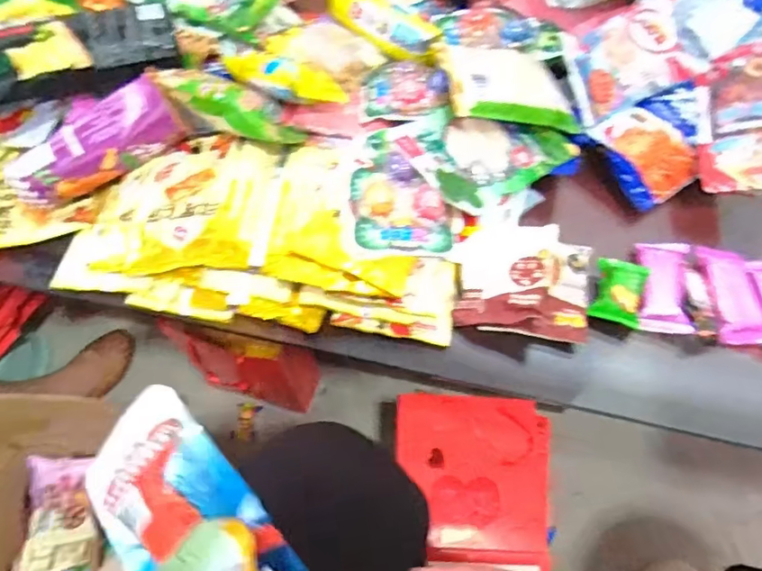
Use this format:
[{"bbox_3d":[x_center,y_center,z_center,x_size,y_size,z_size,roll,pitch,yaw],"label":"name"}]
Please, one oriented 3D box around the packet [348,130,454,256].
[{"bbox_3d":[0.019,-0.093,0.508,0.095,0.026,0.135,0,59,2],"label":"packet"}]

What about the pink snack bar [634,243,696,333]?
[{"bbox_3d":[0.259,-0.001,0.492,0.044,0.008,0.093,9,60,7],"label":"pink snack bar"}]

